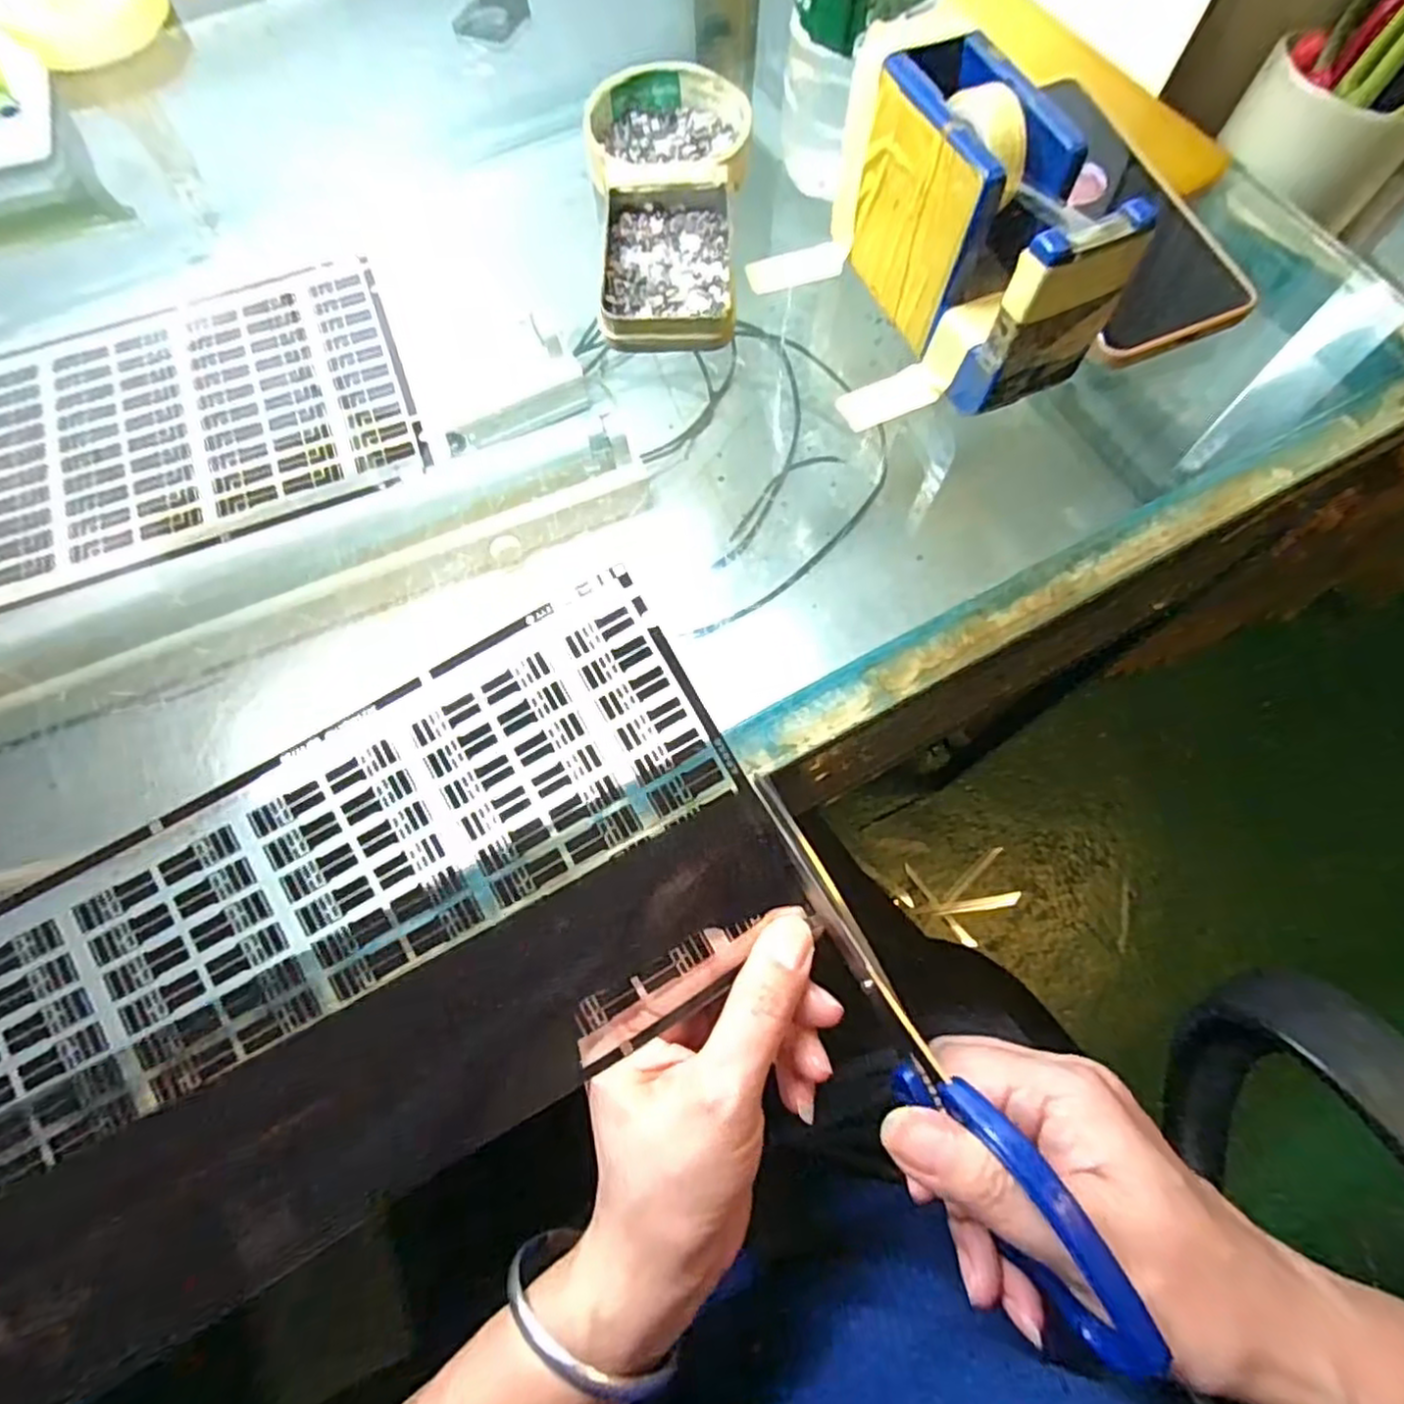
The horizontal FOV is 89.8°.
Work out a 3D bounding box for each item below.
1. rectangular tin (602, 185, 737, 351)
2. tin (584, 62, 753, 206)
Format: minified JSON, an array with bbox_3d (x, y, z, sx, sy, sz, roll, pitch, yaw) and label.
[{"bbox_3d":[-0.016,-0.204,0.328,0.059,0.016,0.094,-1,69,1],"label":"rectangular tin"},{"bbox_3d":[-0.016,-0.285,0.354,0.079,0.020,0.087,-3,69,0],"label":"tin"}]

